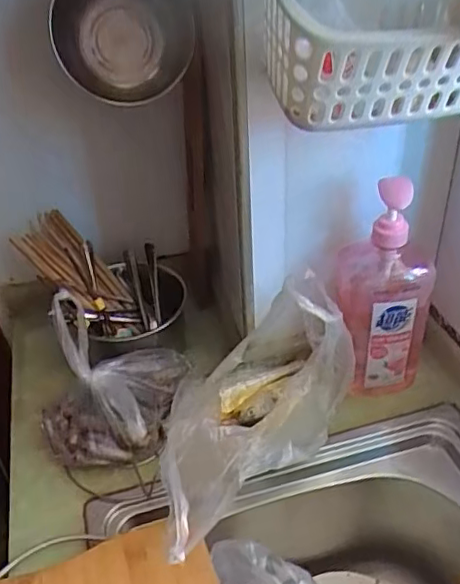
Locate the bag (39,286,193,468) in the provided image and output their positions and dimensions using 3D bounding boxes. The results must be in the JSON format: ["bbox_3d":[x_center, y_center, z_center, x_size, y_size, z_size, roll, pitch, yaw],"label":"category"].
[{"bbox_3d":[-0.137,0.108,0.666,0.172,0.122,0.150,9,40,17],"label":"bag"}]

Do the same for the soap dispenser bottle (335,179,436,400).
[{"bbox_3d":[0.170,-0.002,0.662,0.101,0.260,0.085,5,39,11],"label":"soap dispenser bottle"}]

